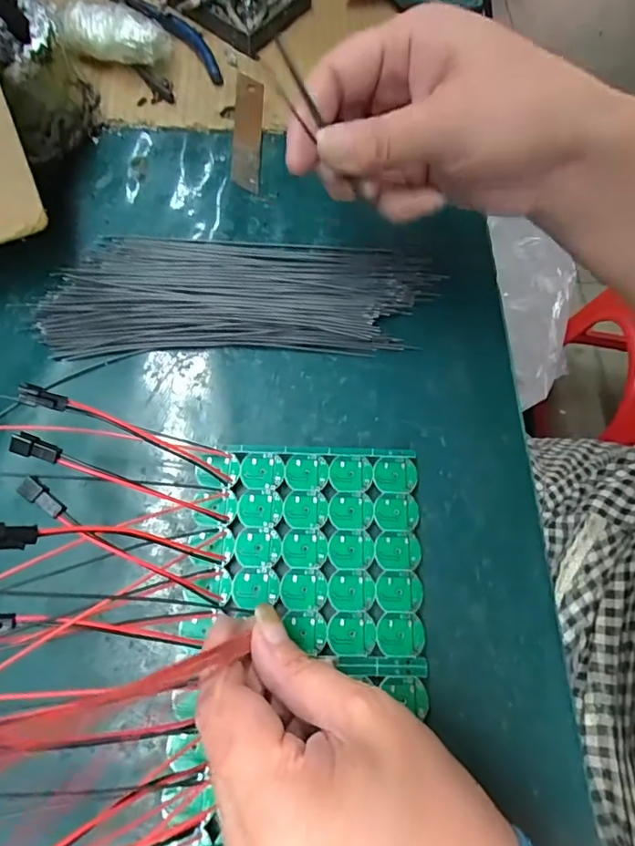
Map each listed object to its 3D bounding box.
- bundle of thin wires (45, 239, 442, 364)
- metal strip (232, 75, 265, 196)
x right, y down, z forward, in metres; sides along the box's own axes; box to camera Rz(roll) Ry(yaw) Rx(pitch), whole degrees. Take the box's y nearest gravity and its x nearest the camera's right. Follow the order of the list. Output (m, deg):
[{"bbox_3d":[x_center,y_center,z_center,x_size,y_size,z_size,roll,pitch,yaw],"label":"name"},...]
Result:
[{"bbox_3d":[-0.044,-0.076,0.303,0.214,0.008,0.076,-2,70,-3],"label":"bundle of thin wires"},{"bbox_3d":[-0.046,-0.192,0.347,0.018,0.004,0.090,0,75,2],"label":"metal strip"}]

